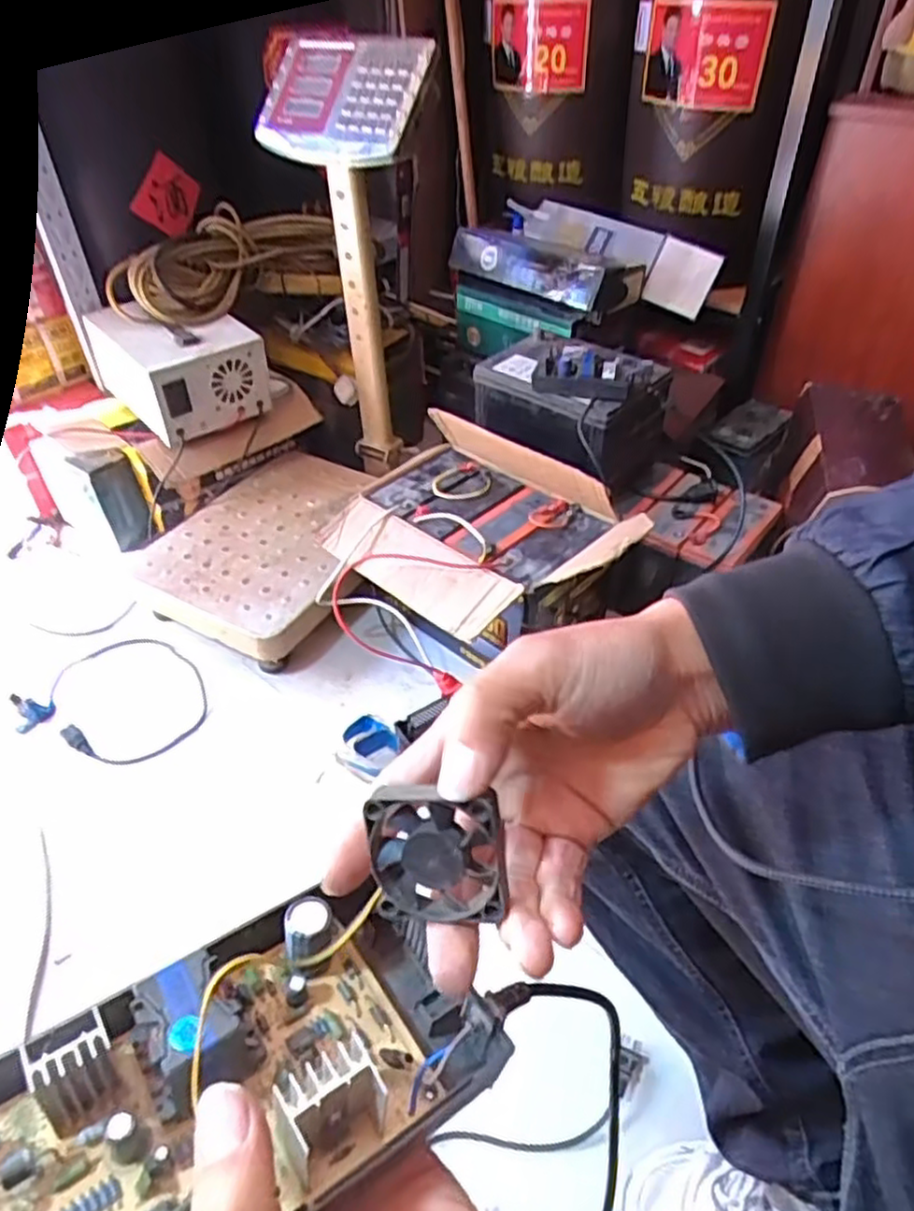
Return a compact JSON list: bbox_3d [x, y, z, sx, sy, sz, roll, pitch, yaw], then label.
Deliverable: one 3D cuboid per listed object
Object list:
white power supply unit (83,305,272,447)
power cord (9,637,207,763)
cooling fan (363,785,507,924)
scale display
[{"bbox_3d":[-0.454,-0.396,1.208,0.192,0.153,0.238,-34,52,-30],"label":"white power supply unit"},{"bbox_3d":[-0.480,0.128,1.048,0.266,0.028,0.195,13,45,15],"label":"power cord"},{"bbox_3d":[-0.008,0.092,0.273,0.050,0.050,0.009,-2,12,17],"label":"cooling fan"},{"bbox_3d":[-0.146,-0.647,0.940,0.247,0.126,0.095,24,48,24],"label":"scale display"}]

